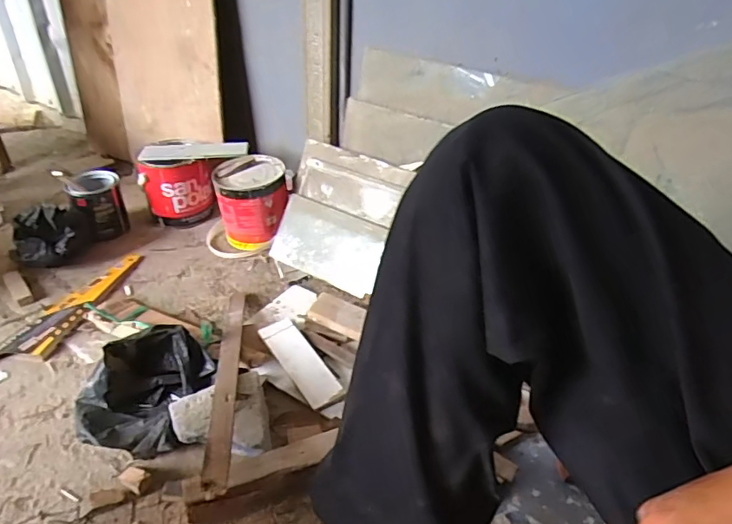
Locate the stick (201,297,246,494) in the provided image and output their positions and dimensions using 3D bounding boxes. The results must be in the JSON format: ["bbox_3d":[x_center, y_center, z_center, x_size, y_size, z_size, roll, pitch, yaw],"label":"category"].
[{"bbox_3d":[-0.208,0.154,0.780,0.028,0.014,0.494,-5,22,-8],"label":"stick"}]

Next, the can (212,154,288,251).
[{"bbox_3d":[-0.248,-0.127,1.139,0.144,0.170,0.141,1,37,-1],"label":"can"}]

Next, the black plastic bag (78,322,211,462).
[{"bbox_3d":[-0.329,0.186,0.762,0.167,0.106,0.174,4,37,4],"label":"black plastic bag"}]

